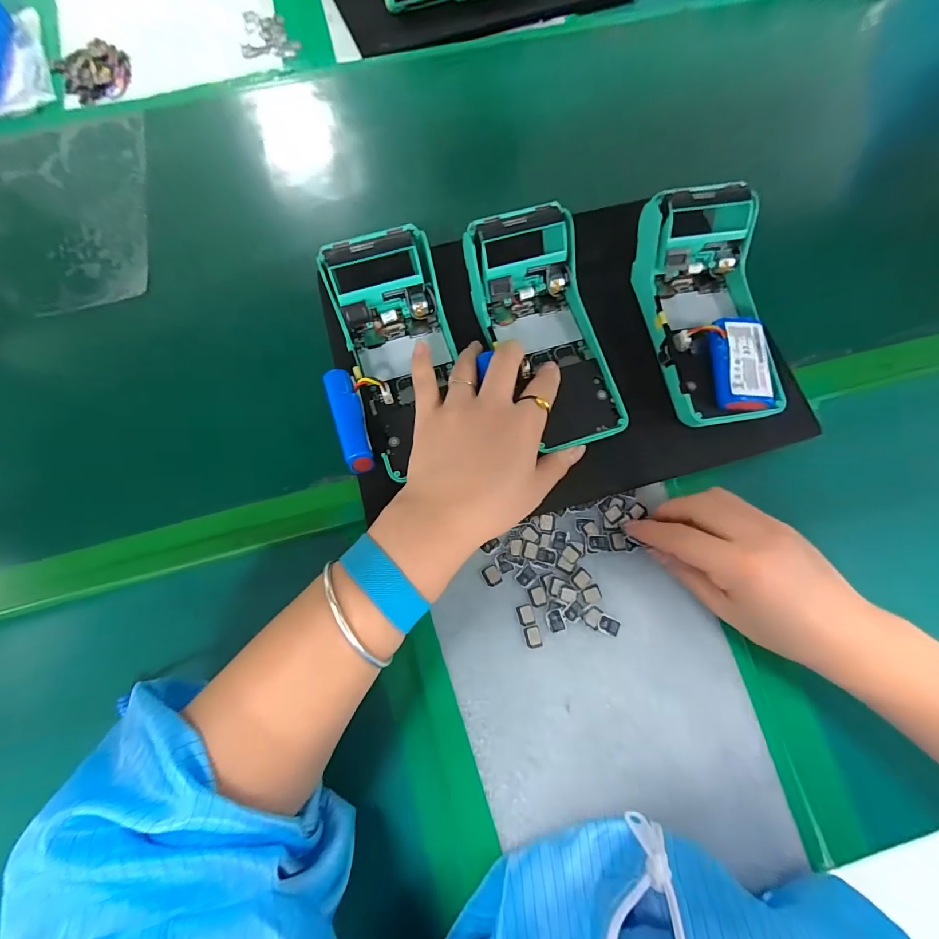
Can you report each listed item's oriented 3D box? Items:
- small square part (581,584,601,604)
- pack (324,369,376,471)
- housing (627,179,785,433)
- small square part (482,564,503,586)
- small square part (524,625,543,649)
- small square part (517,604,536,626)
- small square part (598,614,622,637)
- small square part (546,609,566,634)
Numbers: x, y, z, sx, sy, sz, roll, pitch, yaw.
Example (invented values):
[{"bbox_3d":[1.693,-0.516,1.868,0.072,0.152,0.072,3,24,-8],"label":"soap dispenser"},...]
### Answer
[{"bbox_3d":[0.088,0.090,0.293,0.013,0.004,0.011,-20,73,-9],"label":"small square part"},{"bbox_3d":[-0.081,-0.033,0.282,0.019,0.021,0.076,-16,72,-8],"label":"pack"},{"bbox_3d":[0.180,-0.117,0.306,0.075,0.055,0.164,-8,84,-5],"label":"housing"},{"bbox_3d":[0.016,0.077,0.295,0.012,0.004,0.014,-29,74,-11],"label":"small square part"},{"bbox_3d":[0.045,0.117,0.284,0.012,0.004,0.015,-12,72,-6],"label":"small square part"},{"bbox_3d":[0.040,0.103,0.288,0.011,0.004,0.014,-14,72,-7],"label":"small square part"},{"bbox_3d":[0.099,0.109,0.286,0.015,0.004,0.012,24,72,6],"label":"small square part"},{"bbox_3d":[0.061,0.107,0.288,0.012,0.004,0.015,-15,72,-7],"label":"small square part"}]

